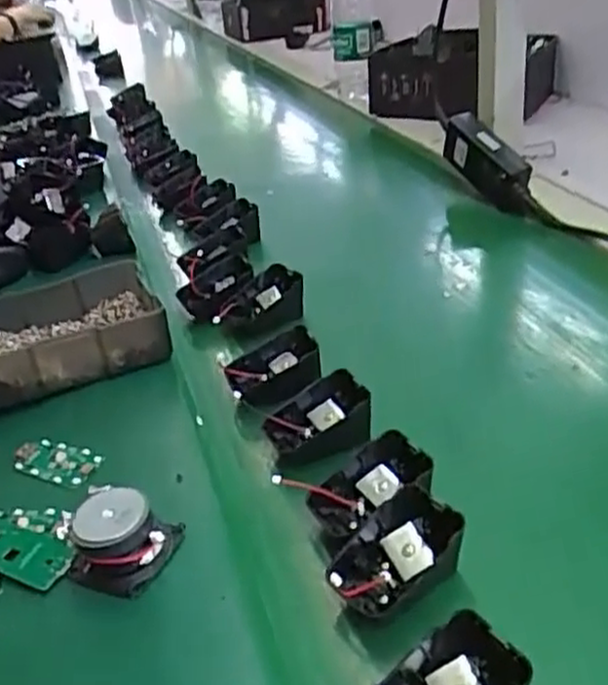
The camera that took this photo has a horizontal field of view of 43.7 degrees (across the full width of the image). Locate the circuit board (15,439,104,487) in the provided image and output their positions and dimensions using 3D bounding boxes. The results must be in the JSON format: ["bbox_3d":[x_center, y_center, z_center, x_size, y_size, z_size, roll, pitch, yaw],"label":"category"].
[{"bbox_3d":[-0.169,0.080,0.518,0.061,0.009,0.030,11,40,29],"label":"circuit board"}]

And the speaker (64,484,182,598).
[{"bbox_3d":[-0.102,0.110,0.424,0.054,0.042,0.048,6,38,21],"label":"speaker"}]

